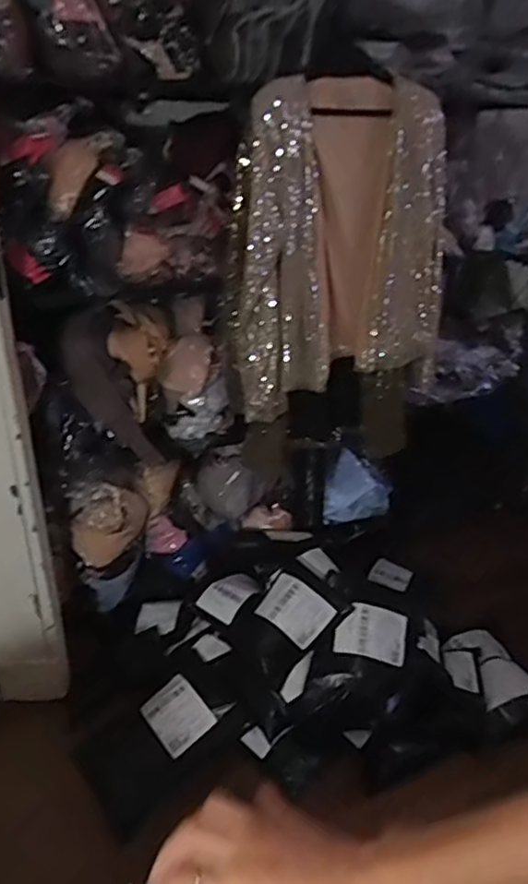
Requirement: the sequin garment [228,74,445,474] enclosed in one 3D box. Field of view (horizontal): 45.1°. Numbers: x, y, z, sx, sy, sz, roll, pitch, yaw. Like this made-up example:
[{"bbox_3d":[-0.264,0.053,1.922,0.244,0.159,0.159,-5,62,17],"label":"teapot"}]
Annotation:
[{"bbox_3d":[0.153,-0.303,1.282,0.423,0.725,0.150,-16,31,-32],"label":"sequin garment"}]

